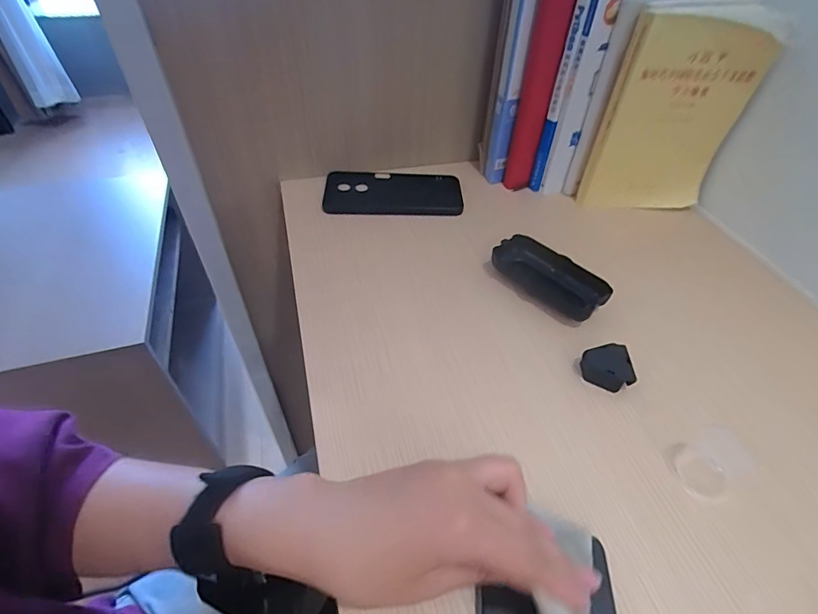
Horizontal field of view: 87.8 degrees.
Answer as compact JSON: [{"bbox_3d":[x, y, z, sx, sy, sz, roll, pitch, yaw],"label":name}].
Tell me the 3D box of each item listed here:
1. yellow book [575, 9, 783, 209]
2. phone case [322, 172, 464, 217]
[{"bbox_3d":[0.285,-0.196,0.462,0.140,0.200,0.022,5,46,1],"label":"yellow book"},{"bbox_3d":[-0.020,-0.139,0.523,0.165,0.013,0.083,-1,46,-5],"label":"phone case"}]

